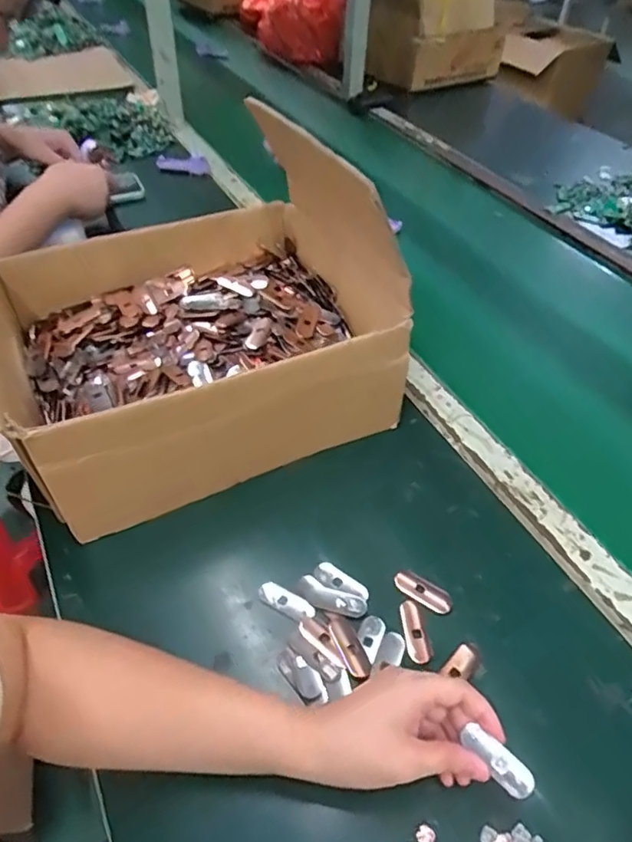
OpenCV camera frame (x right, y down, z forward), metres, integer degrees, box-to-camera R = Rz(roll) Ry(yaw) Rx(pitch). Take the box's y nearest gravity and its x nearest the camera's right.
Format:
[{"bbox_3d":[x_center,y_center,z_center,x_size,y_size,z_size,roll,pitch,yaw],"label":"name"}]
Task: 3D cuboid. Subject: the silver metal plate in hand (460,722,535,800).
[{"bbox_3d":[0.119,0.221,0.362,0.047,0.004,0.019,37,56,24],"label":"silver metal plate in hand"}]

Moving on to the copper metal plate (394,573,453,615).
[{"bbox_3d":[0.092,0.147,0.479,0.051,0.006,0.021,22,50,20],"label":"copper metal plate"}]

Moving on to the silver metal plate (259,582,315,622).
[{"bbox_3d":[-0.025,0.153,0.472,0.050,0.004,0.019,22,50,20],"label":"silver metal plate"}]

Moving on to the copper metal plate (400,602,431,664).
[{"bbox_3d":[0.081,0.174,0.459,0.017,0.005,0.050,-6,46,-5],"label":"copper metal plate"}]

